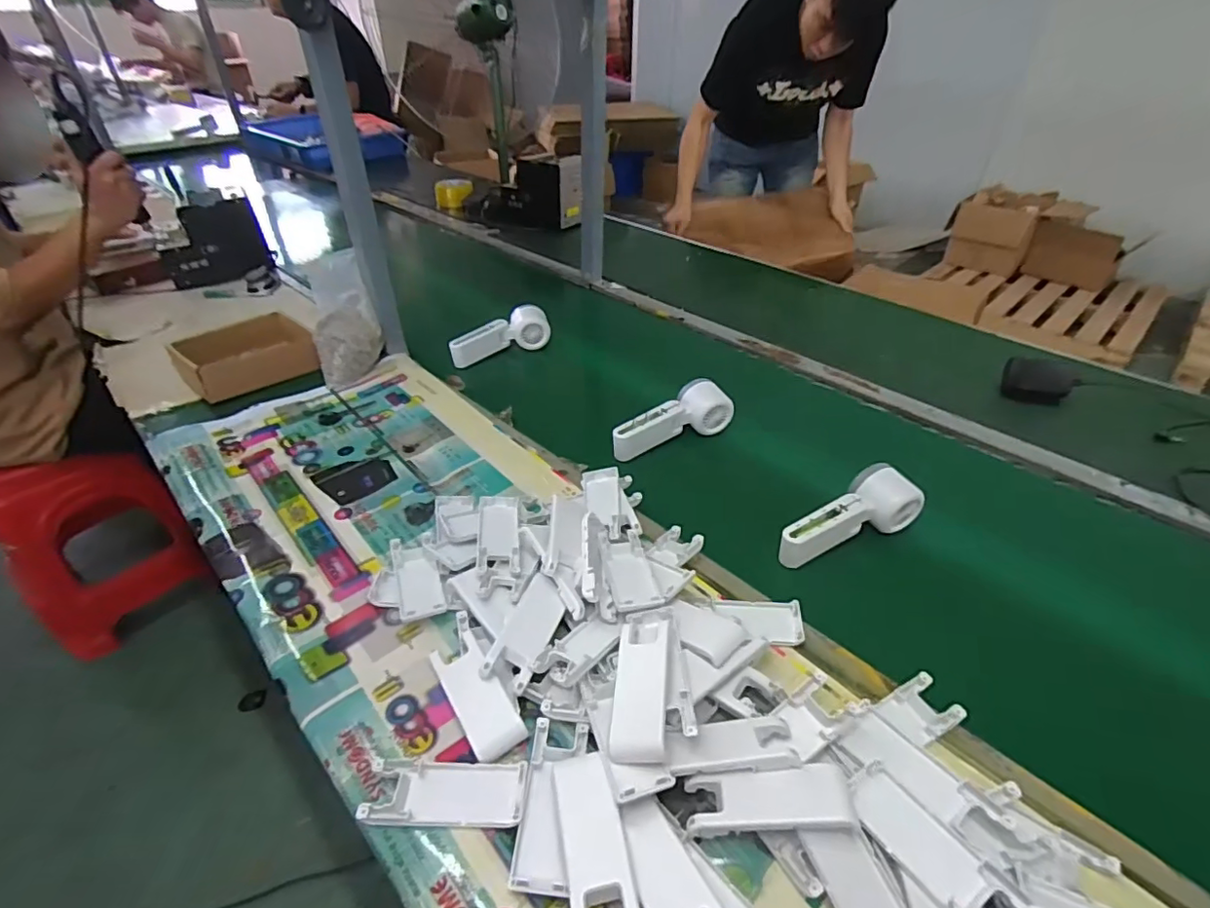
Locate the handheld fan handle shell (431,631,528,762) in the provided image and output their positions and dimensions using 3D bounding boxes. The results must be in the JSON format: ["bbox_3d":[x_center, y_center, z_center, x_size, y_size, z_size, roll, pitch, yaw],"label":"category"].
[{"bbox_3d":[-0.099,0.184,0.442,0.040,0.016,0.096,-23,43,-27],"label":"handheld fan handle shell"}]

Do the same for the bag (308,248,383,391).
[{"bbox_3d":[-0.373,-0.192,0.826,0.082,0.188,0.055,4,17,5],"label":"bag"}]

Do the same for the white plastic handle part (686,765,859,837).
[{"bbox_3d":[0.107,0.223,0.369,0.102,0.020,0.038,0,37,1],"label":"white plastic handle part"}]

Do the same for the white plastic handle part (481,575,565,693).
[{"bbox_3d":[-0.062,0.142,0.470,0.036,0.010,0.097,14,40,17],"label":"white plastic handle part"}]

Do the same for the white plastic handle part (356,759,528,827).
[{"bbox_3d":[-0.108,0.230,0.390,0.105,0.009,0.040,0,37,0],"label":"white plastic handle part"}]

